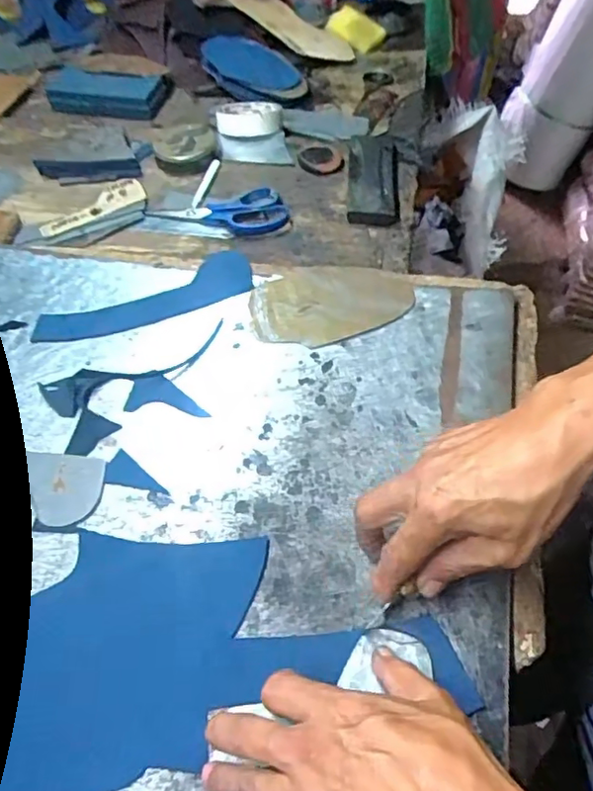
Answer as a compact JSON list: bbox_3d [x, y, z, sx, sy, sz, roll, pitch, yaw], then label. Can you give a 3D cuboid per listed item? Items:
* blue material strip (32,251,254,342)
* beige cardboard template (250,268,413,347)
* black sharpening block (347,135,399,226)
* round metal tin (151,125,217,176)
[{"bbox_3d":[-0.139,-0.086,0.538,0.201,0.006,0.051,-22,66,-8],"label":"blue material strip"},{"bbox_3d":[0.030,-0.082,0.518,0.139,0.005,0.087,1,59,9],"label":"beige cardboard template"},{"bbox_3d":[0.089,-0.259,0.671,0.055,0.013,0.167,3,53,4],"label":"black sharpening block"},{"bbox_3d":[-0.136,-0.303,0.711,0.075,0.021,0.080,-11,53,-6],"label":"round metal tin"}]

